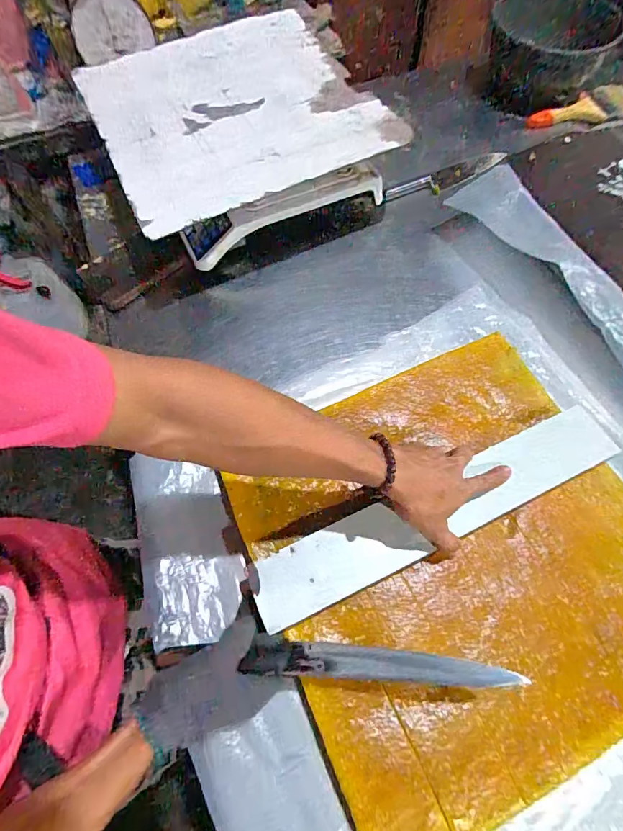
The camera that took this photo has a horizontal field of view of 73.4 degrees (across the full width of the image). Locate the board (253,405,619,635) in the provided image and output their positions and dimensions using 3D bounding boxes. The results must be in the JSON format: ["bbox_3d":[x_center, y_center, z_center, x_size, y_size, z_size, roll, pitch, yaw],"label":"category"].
[{"bbox_3d":[0.148,0.103,0.464,0.443,0.010,0.073,-23,68,-11],"label":"board"}]

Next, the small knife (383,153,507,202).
[{"bbox_3d":[0.239,-0.431,0.761,0.239,0.024,0.033,-19,66,-9],"label":"small knife"}]

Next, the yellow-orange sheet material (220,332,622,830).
[{"bbox_3d":[0.161,0.141,0.464,0.423,0.013,0.422,-23,65,-10],"label":"yellow-orange sheet material"}]

